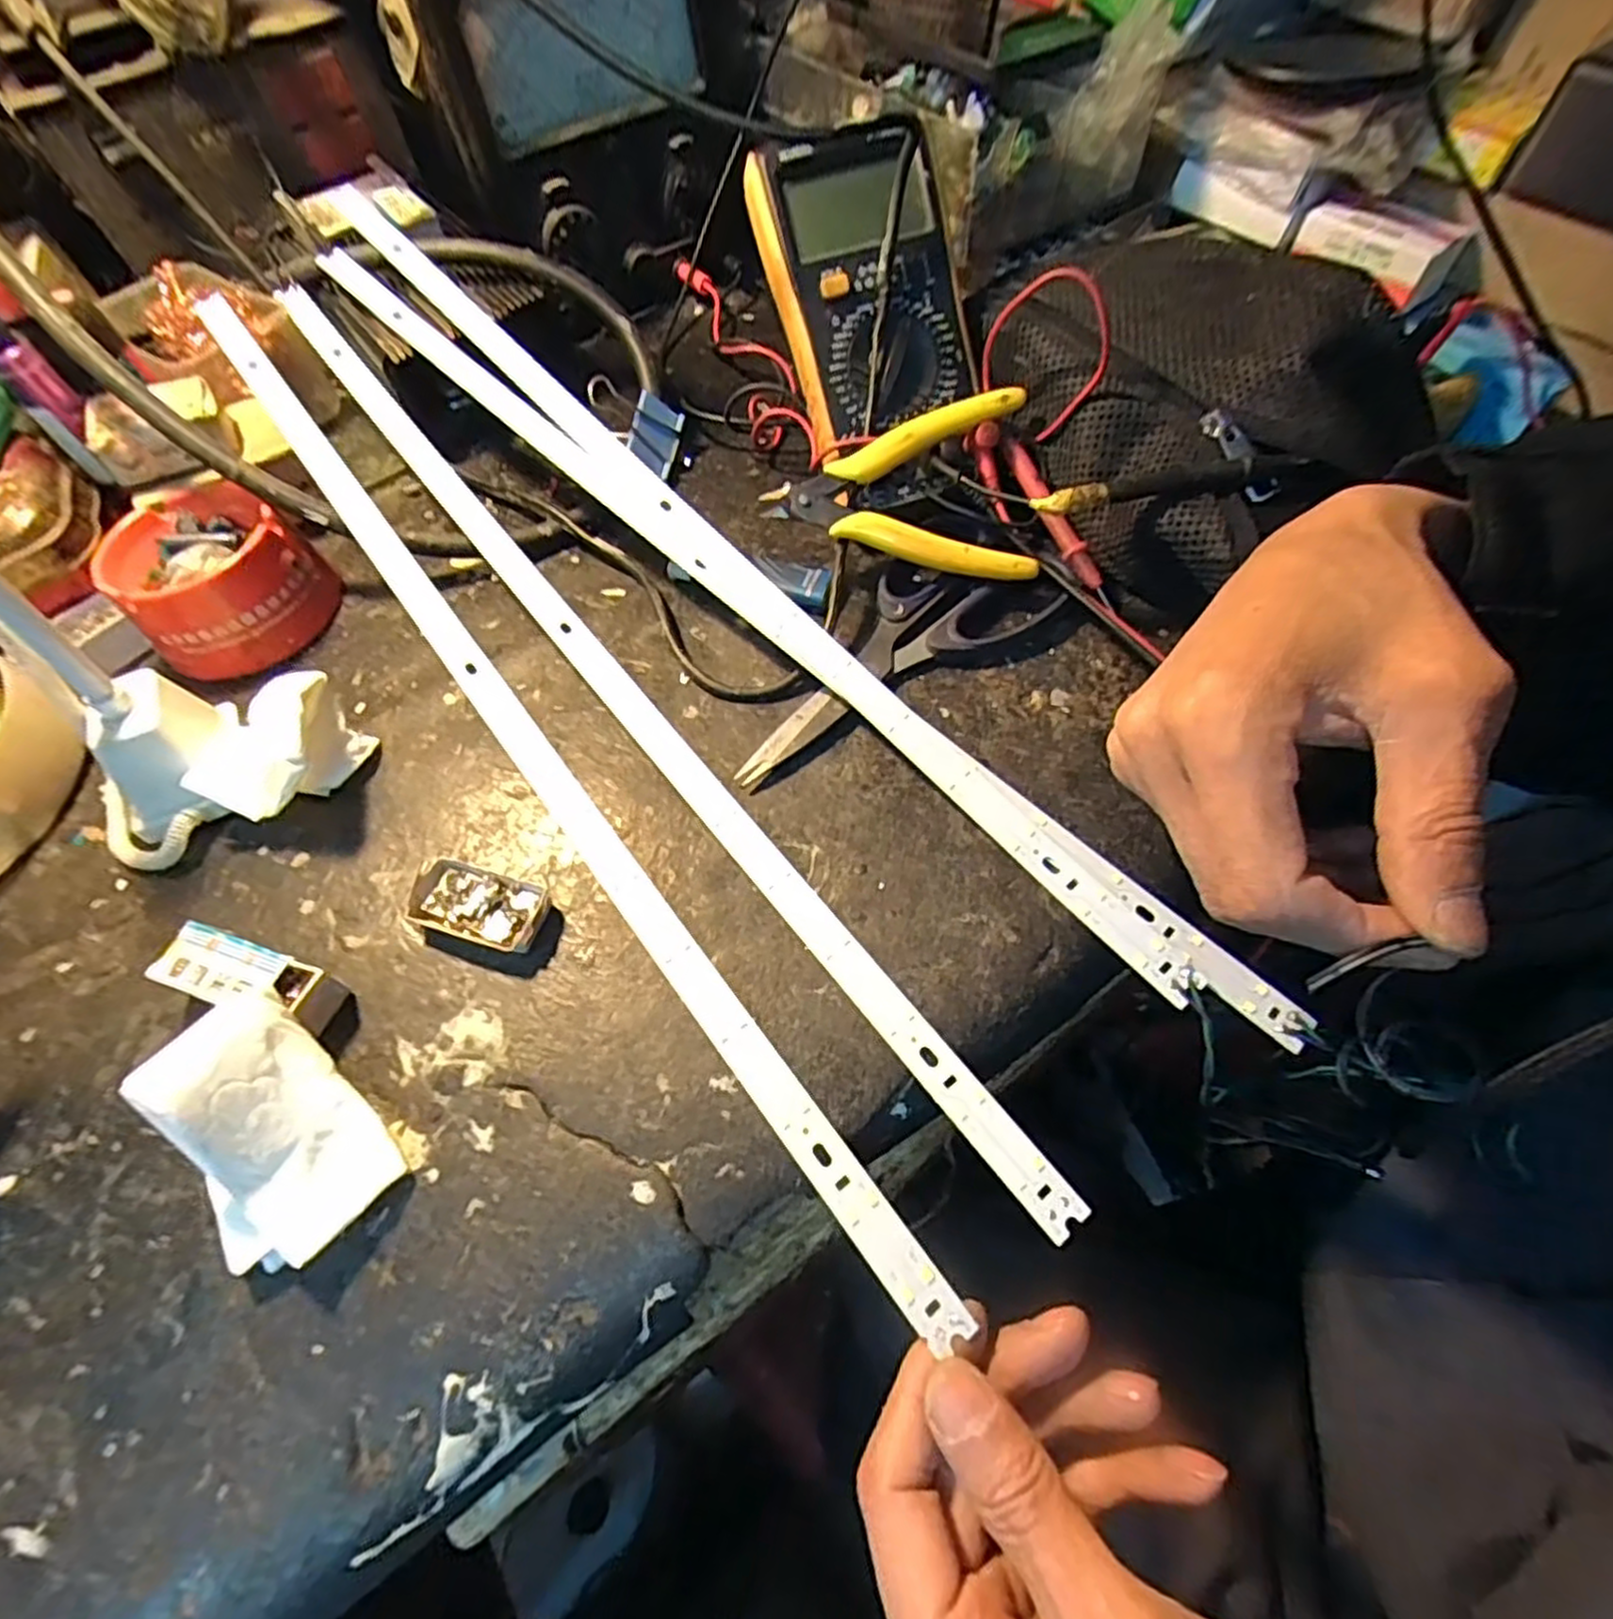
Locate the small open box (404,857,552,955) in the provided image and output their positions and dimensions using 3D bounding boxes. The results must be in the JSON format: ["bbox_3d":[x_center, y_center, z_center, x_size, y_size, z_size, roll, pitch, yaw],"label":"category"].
[{"bbox_3d":[-0.119,0.036,0.274,0.051,0.012,0.026,16,61,13],"label":"small open box"}]

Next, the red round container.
[{"bbox_3d":[-0.283,-0.111,0.357,0.085,0.051,0.078,-2,59,3],"label":"red round container"}]

